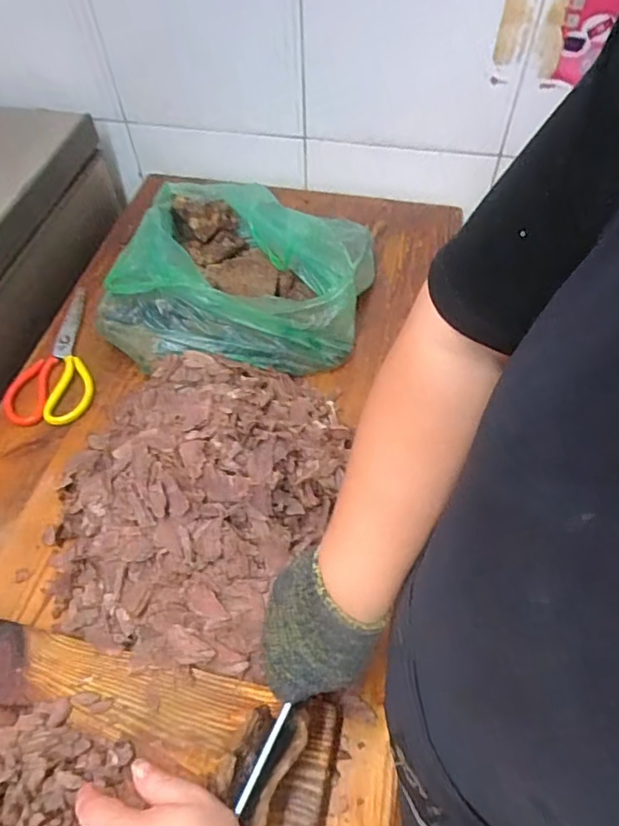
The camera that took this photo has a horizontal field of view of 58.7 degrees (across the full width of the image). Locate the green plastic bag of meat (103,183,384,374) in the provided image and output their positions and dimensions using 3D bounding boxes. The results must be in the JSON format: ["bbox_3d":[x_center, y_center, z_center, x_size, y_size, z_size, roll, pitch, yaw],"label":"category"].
[{"bbox_3d":[-0.095,-0.209,0.778,0.351,0.115,0.339,15,57,11],"label":"green plastic bag of meat"}]

